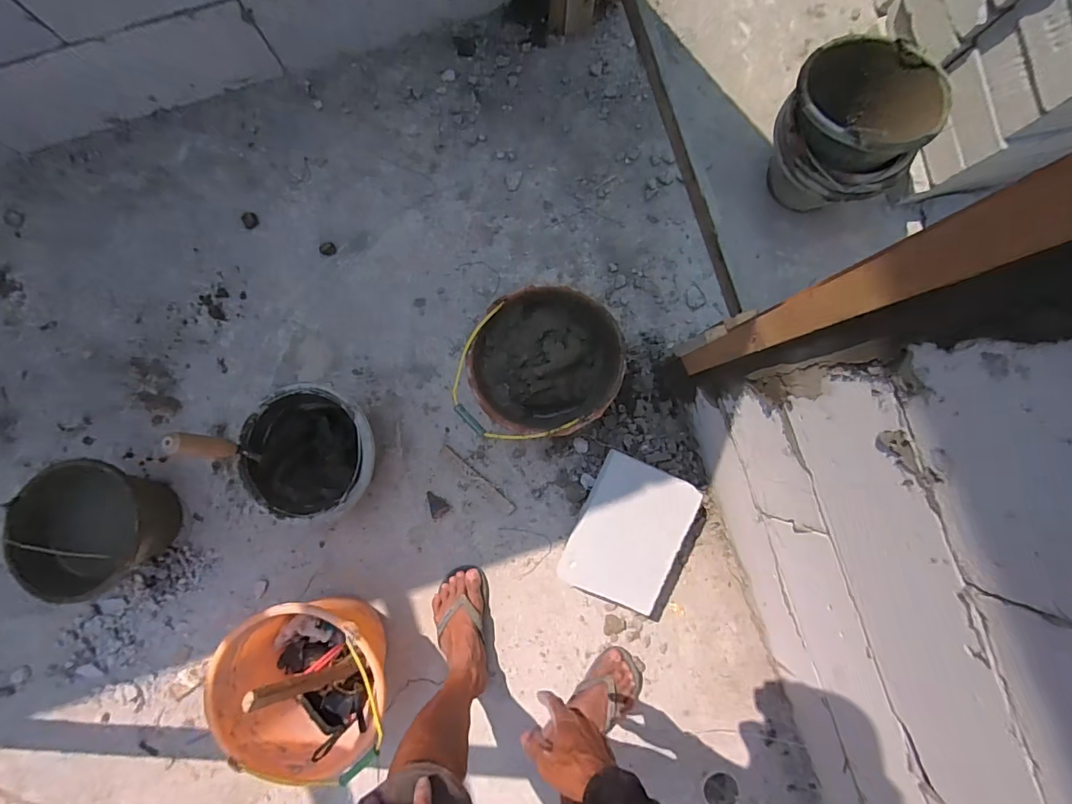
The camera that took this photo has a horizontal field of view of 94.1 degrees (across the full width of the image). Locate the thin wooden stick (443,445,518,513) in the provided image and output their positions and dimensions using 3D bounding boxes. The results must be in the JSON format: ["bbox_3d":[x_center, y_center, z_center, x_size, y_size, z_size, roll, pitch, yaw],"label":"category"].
[{"bbox_3d":[-0.123,0.168,1.104,0.205,0.005,0.022,43,88,1],"label":"thin wooden stick"}]

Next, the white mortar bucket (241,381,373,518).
[{"bbox_3d":[-0.441,0.098,1.016,0.245,0.191,0.245,0,88,-1],"label":"white mortar bucket"}]

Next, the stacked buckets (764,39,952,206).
[{"bbox_3d":[0.589,-0.527,0.990,0.248,0.281,0.246,0,88,-1],"label":"stacked buckets"}]

